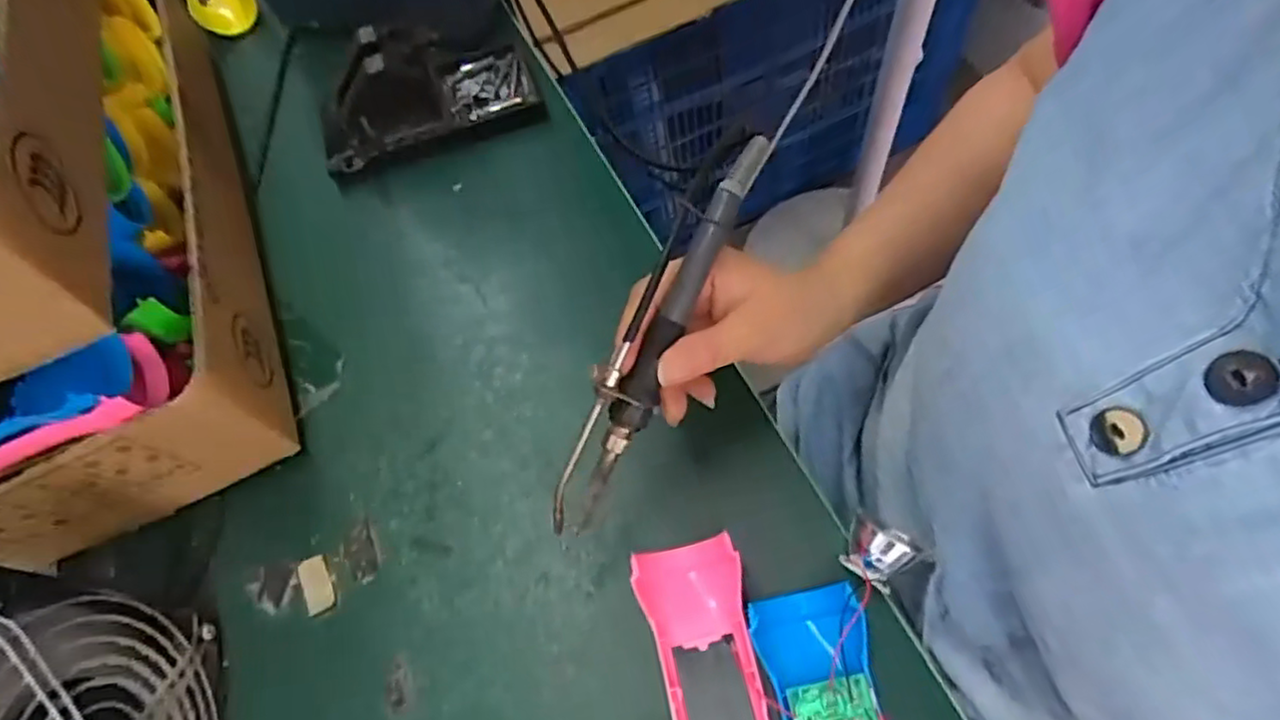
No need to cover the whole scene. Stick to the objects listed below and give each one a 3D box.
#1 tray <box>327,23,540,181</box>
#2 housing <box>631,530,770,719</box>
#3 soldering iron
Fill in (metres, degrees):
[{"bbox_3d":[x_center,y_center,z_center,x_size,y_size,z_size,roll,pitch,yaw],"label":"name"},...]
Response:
[{"bbox_3d":[-0.157,-0.192,0.474,0.159,0.077,0.077,-27,65,-7],"label":"tray"},{"bbox_3d":[0.036,0.159,0.304,0.046,0.022,0.152,-11,65,-7],"label":"housing"},{"bbox_3d":[0.007,-0.012,0.306,0.024,0.026,0.194,25,95,12],"label":"soldering iron"}]

